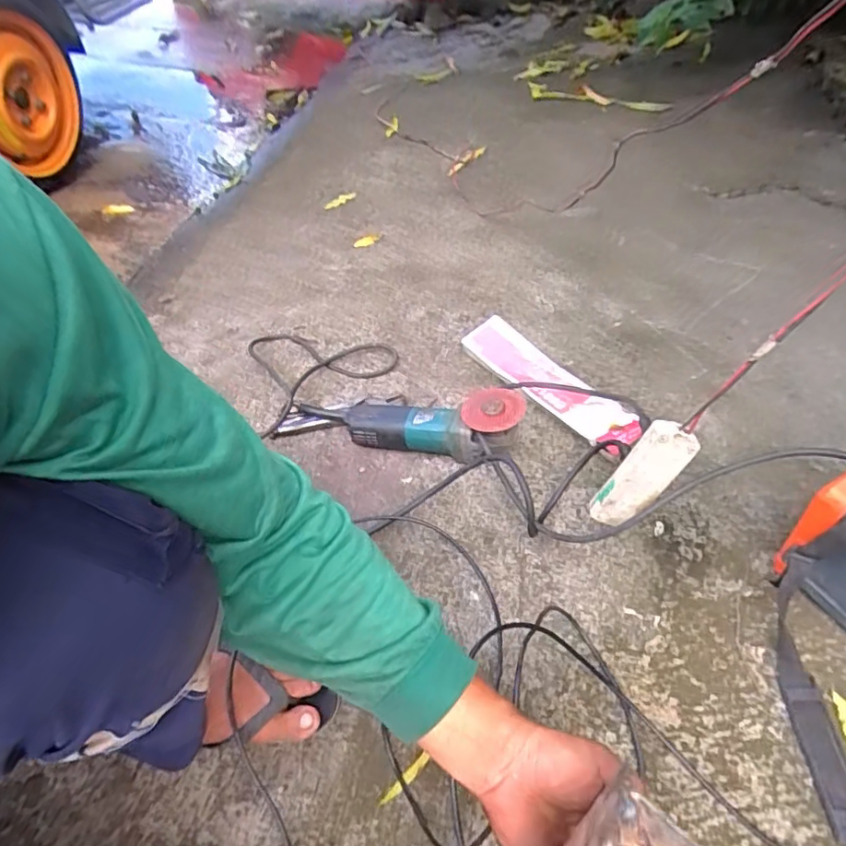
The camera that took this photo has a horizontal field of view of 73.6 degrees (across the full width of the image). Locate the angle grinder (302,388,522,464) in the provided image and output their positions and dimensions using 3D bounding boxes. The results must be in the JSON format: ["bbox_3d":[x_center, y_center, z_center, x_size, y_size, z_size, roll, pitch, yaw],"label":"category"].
[{"bbox_3d":[-0.019,0.005,0.822,0.344,0.078,0.099,2,43,27],"label":"angle grinder"}]

